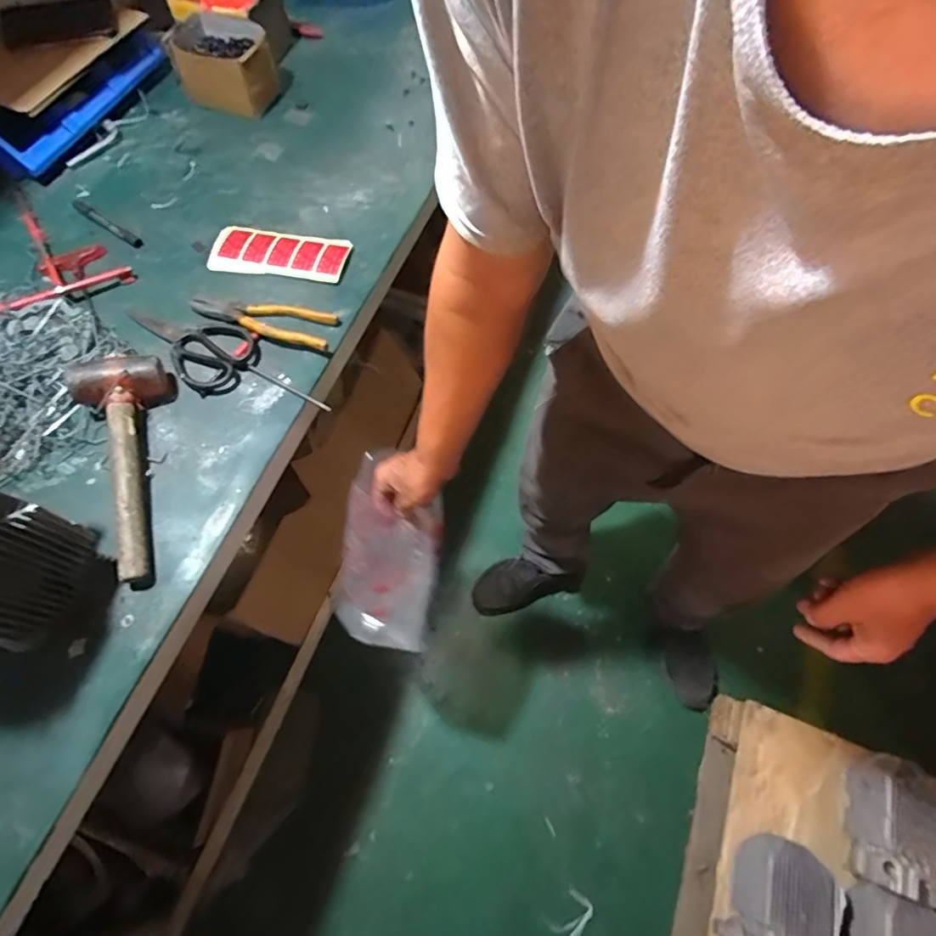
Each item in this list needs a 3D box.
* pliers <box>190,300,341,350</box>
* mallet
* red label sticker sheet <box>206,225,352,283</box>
[{"bbox_3d":[-0.273,-0.212,0.703,0.204,0.028,0.063,20,65,7],"label":"pliers"},{"bbox_3d":[-0.379,-0.011,0.597,0.099,0.050,0.279,-19,67,-12],"label":"mallet"},{"bbox_3d":[-0.276,-0.317,0.768,0.196,0.015,0.085,10,64,2],"label":"red label sticker sheet"}]

